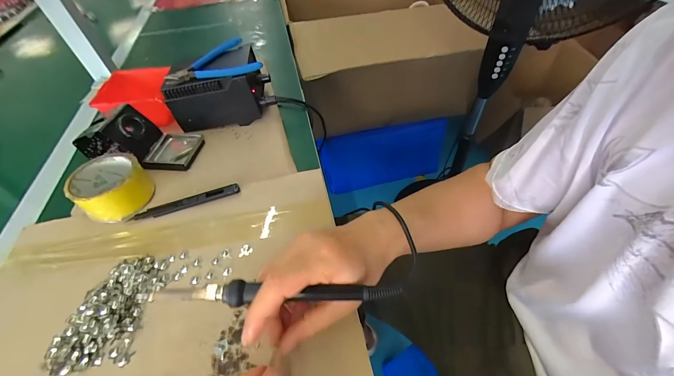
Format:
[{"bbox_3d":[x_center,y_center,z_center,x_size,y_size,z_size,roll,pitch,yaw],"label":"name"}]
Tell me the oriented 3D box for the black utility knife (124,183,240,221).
[{"bbox_3d":[-0.205,0.020,0.394,0.144,0.006,0.020,-15,51,-9],"label":"black utility knife"}]

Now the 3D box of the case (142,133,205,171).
[{"bbox_3d":[-0.256,-0.058,0.460,0.073,0.012,0.076,3,50,6],"label":"case"}]

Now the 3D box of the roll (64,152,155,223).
[{"bbox_3d":[-0.303,-0.003,0.393,0.087,0.042,0.082,-2,50,2],"label":"roll"}]

